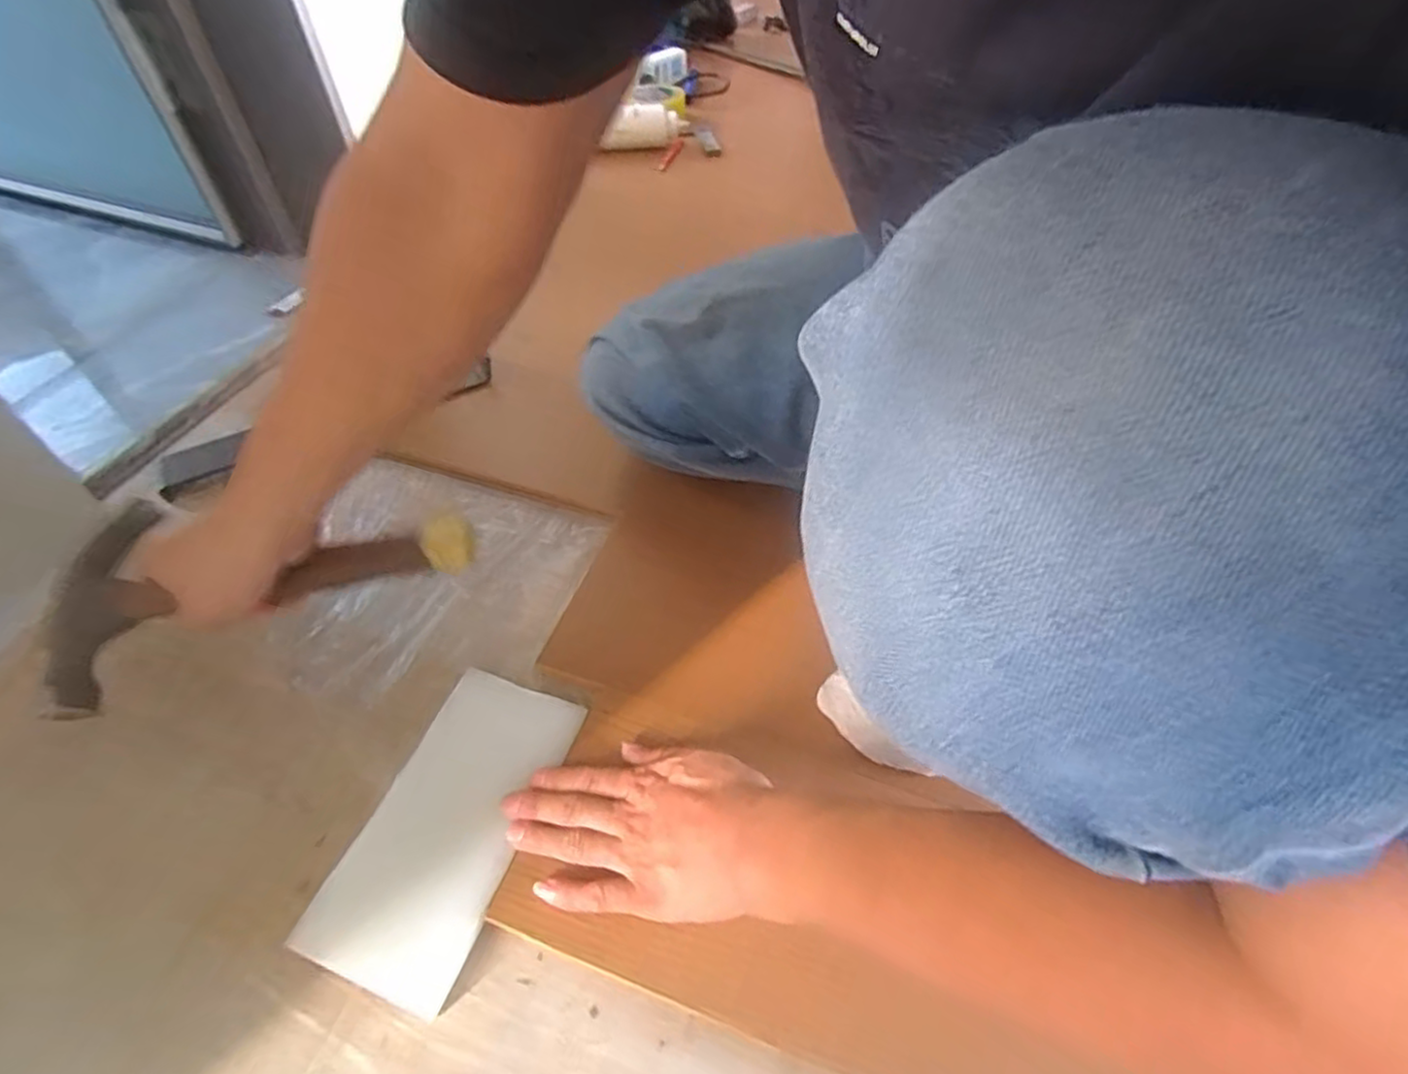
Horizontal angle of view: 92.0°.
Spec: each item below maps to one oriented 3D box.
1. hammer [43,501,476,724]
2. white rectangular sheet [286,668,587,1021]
[{"bbox_3d":[-0.305,0.030,0.483,0.274,0.049,0.135,-9,51,-6],"label":"hammer"},{"bbox_3d":[-0.170,0.189,0.458,0.099,0.023,0.200,14,51,11],"label":"white rectangular sheet"}]

